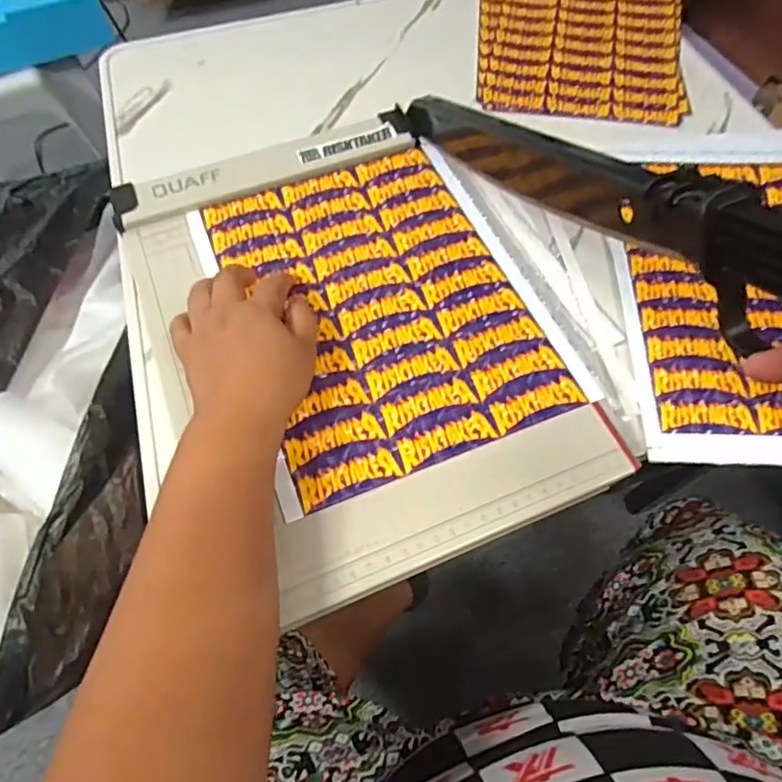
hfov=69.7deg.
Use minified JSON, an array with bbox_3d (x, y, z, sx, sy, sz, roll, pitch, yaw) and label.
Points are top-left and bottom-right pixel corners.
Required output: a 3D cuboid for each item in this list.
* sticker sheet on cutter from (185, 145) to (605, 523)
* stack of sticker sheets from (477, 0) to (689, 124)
[{"bbox_3d":[-0.009,-0.065,0.393,0.202,0.006,0.255,-21,64,-10],"label":"sticker sheet on cutter"},{"bbox_3d":[0.198,-0.379,0.595,0.211,0.015,0.266,9,61,6],"label":"stack of sticker sheets"}]

